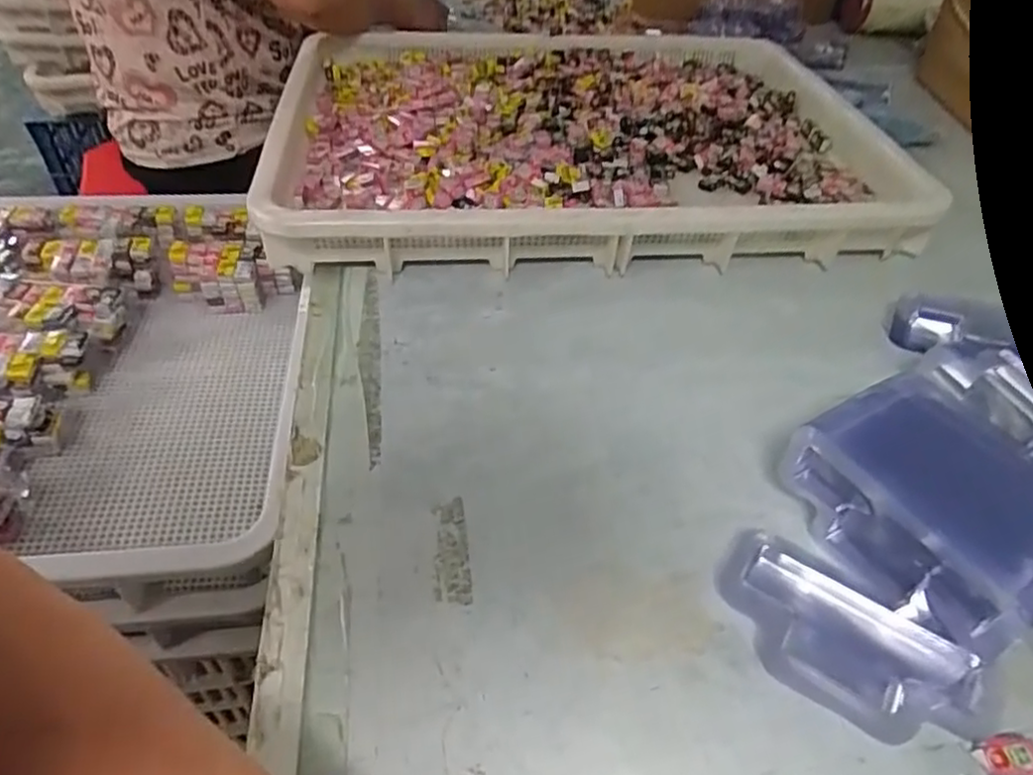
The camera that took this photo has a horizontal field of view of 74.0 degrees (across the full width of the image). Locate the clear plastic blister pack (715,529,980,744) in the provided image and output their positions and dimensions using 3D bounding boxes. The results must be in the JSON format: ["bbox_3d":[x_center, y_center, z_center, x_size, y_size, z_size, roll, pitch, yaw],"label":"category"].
[{"bbox_3d":[0.168,0.132,0.364,0.130,0.012,0.068,30,50,25],"label":"clear plastic blister pack"}]

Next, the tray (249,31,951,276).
[{"bbox_3d":[0.070,-0.285,0.753,0.629,0.070,0.493,-4,44,-7],"label":"tray"}]

